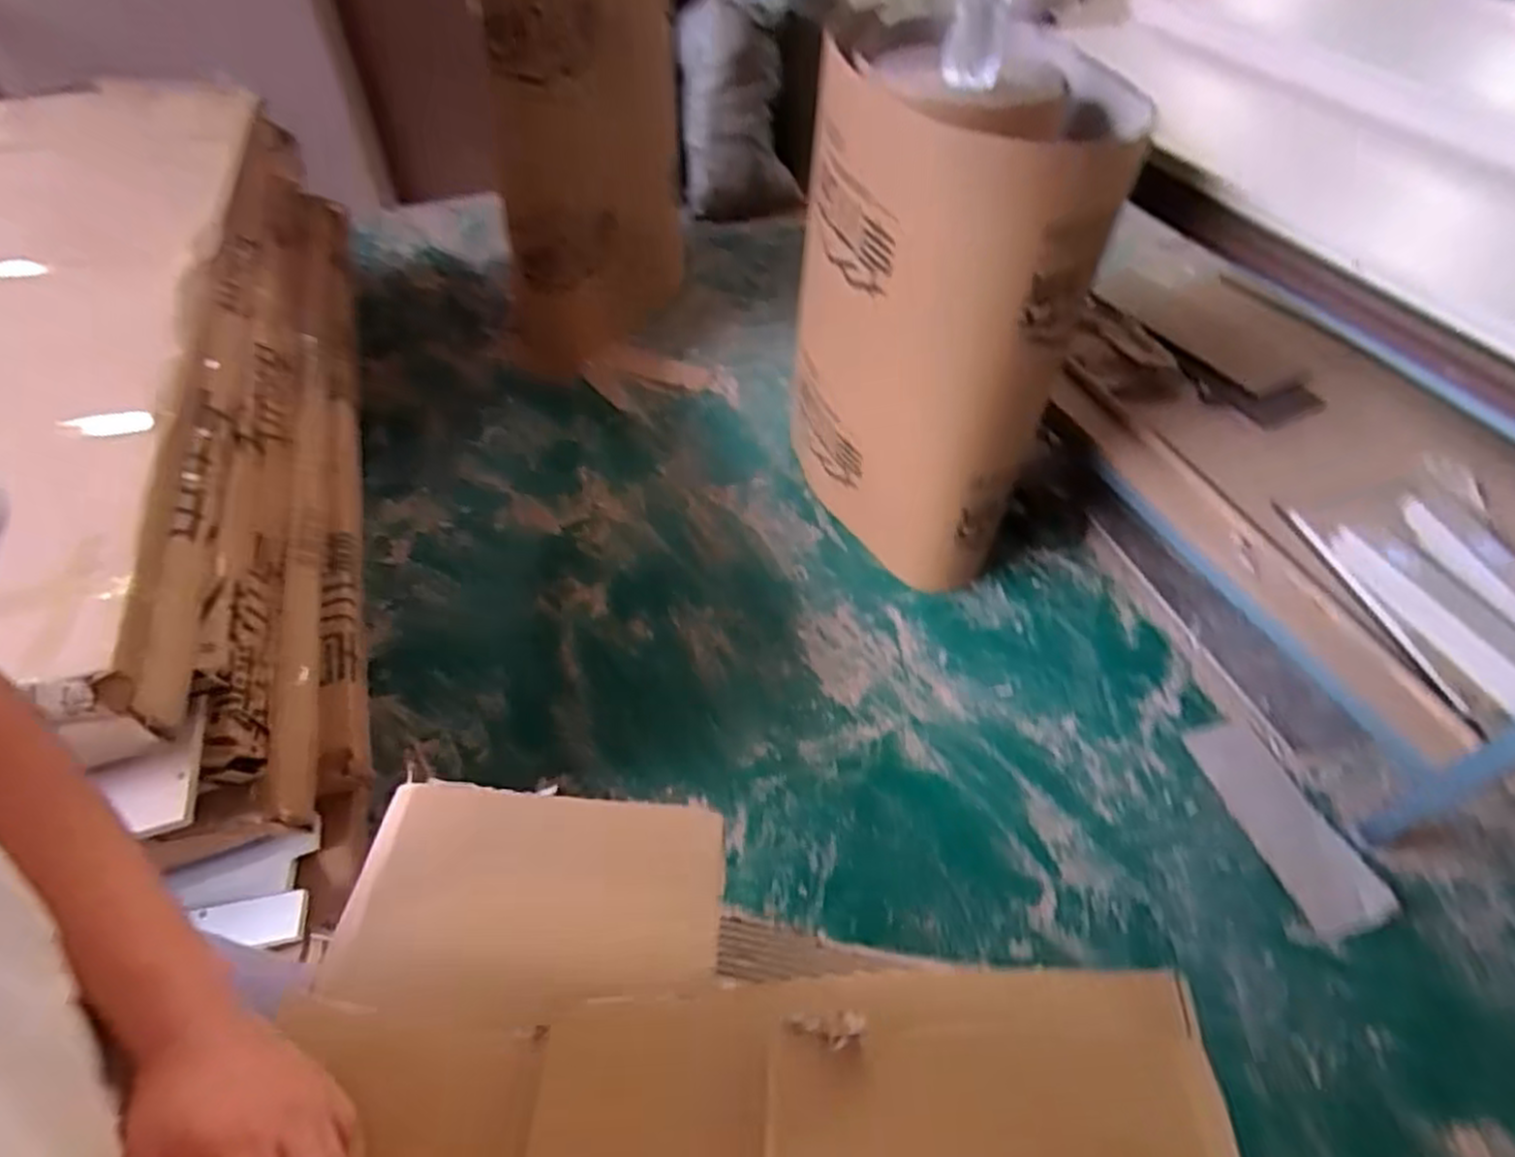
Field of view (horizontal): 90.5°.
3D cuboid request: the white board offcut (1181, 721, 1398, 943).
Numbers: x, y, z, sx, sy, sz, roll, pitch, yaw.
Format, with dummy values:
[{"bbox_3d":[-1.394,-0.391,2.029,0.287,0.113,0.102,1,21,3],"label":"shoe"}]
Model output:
[{"bbox_3d":[1.056,0.483,1.512,0.172,0.025,0.422,-12,50,-10],"label":"white board offcut"}]

